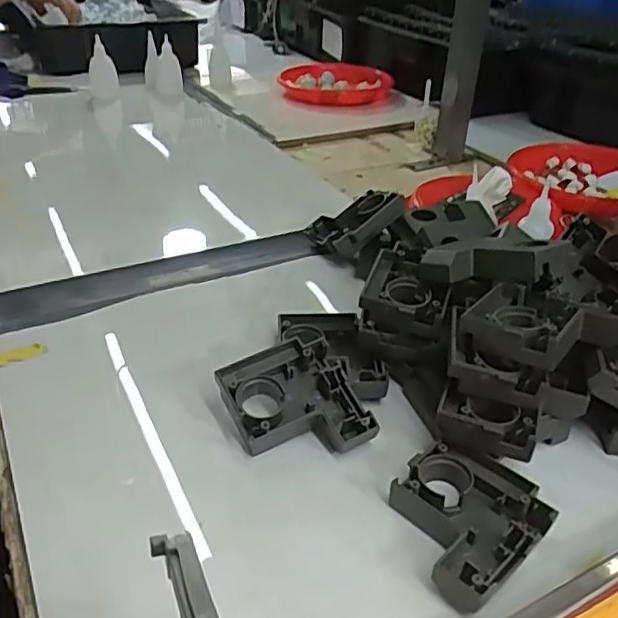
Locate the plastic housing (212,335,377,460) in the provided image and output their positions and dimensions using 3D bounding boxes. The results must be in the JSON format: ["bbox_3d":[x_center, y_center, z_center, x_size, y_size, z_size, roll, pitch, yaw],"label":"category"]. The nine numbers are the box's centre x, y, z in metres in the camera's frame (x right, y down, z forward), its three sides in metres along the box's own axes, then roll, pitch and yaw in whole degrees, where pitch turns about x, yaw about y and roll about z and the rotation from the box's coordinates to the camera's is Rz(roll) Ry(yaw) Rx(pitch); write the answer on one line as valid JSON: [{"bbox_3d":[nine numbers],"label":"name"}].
[{"bbox_3d":[-0.010,0.061,0.395,0.083,0.036,0.076,-11,36,-18],"label":"plastic housing"}]

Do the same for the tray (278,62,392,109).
[{"bbox_3d":[0.045,-0.390,1.072,0.186,0.039,0.148,-6,35,-7],"label":"tray"}]

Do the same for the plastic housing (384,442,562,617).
[{"bbox_3d":[0.083,0.112,0.337,0.079,0.021,0.073,-27,44,-36],"label":"plastic housing"}]

